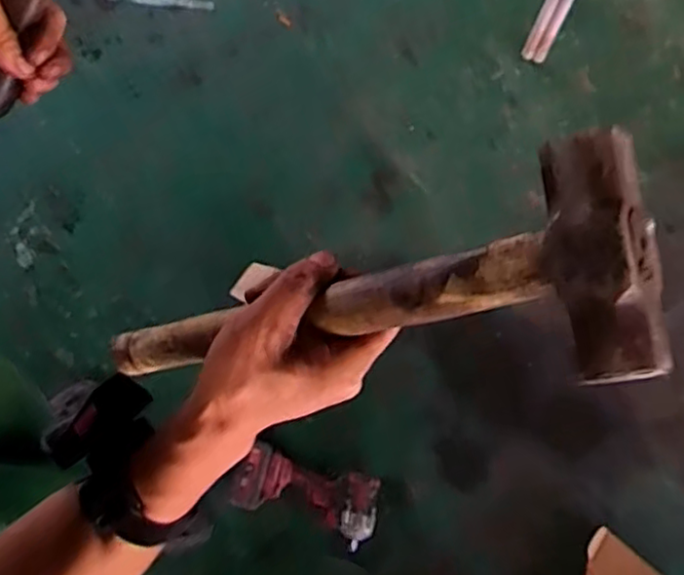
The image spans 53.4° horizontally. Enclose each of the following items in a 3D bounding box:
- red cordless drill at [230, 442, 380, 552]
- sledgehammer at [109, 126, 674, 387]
[{"bbox_3d":[-0.070,0.403,1.336,0.284,0.072,0.140,20,75,3],"label":"red cordless drill"},{"bbox_3d":[-0.025,0.019,0.393,0.386,0.040,0.098,-13,74,38],"label":"sledgehammer"}]

